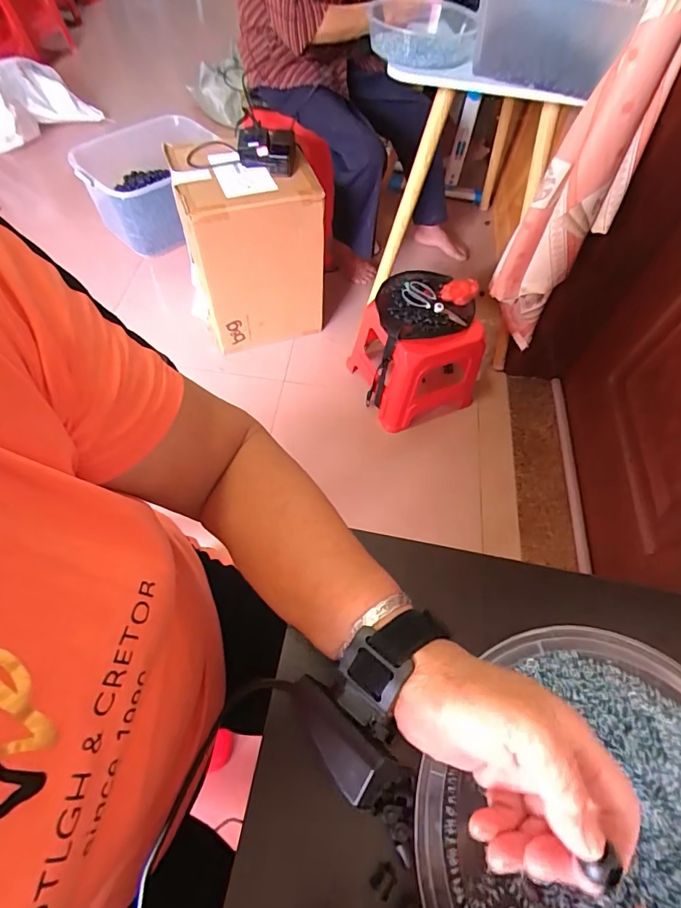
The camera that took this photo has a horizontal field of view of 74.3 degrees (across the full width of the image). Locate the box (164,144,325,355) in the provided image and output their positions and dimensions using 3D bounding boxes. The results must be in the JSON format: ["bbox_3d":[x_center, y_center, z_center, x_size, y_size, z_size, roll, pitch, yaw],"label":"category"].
[{"bbox_3d":[-0.249,-0.580,1.280,0.324,0.439,0.299,-14,62,-12],"label":"box"}]

